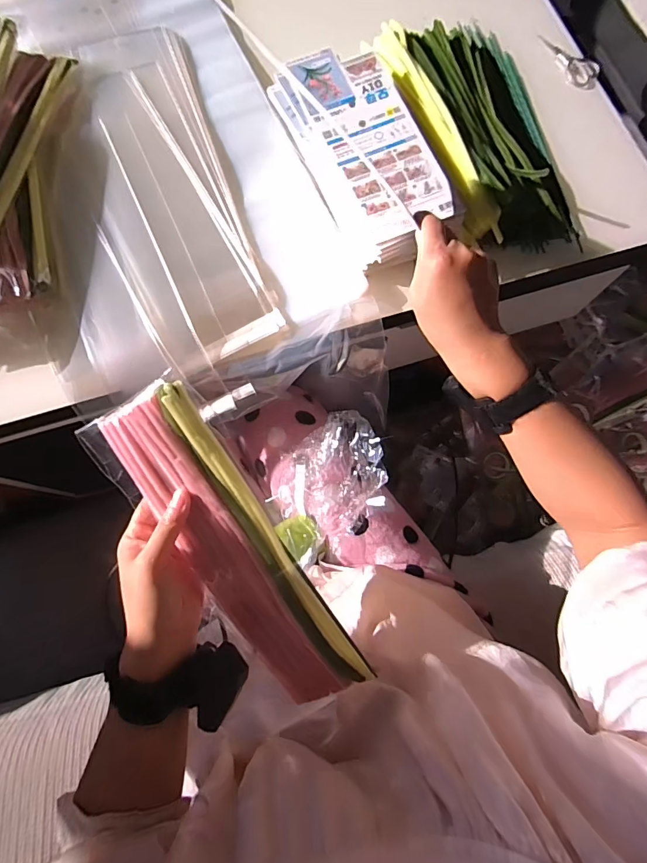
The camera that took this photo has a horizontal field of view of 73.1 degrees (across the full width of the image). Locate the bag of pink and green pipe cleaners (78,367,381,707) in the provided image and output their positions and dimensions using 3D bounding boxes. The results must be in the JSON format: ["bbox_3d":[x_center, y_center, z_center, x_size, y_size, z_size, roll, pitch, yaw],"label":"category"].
[{"bbox_3d":[-0.069,0.104,0.353,0.084,0.047,0.296,-34,103,-9],"label":"bag of pink and green pipe cleaners"}]

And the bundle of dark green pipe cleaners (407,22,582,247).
[{"bbox_3d":[0.211,-0.403,0.561,0.167,0.057,0.368,-10,76,-3],"label":"bundle of dark green pipe cleaners"}]

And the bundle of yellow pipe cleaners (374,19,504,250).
[{"bbox_3d":[0.138,-0.374,0.536,0.045,0.026,0.325,-17,76,-5],"label":"bundle of yellow pipe cleaners"}]

